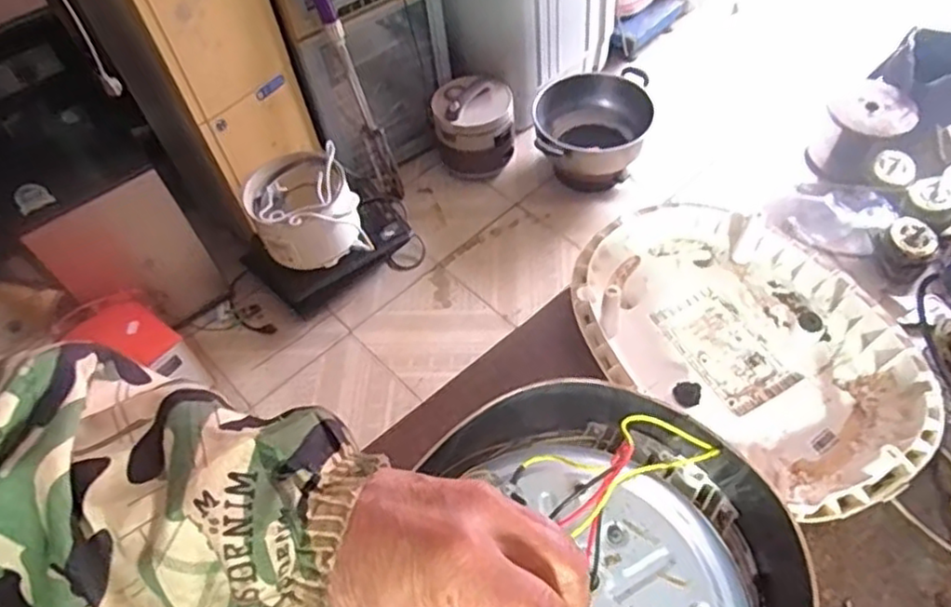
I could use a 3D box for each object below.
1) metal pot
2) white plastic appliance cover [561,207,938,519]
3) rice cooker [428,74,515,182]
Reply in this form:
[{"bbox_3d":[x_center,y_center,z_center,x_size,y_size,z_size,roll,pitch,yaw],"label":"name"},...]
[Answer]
[{"bbox_3d":[0.301,-0.447,1.764,0.281,0.197,0.263,-1,56,1],"label":"metal pot"},{"bbox_3d":[0.250,0.036,0.639,0.239,0.054,0.338,-40,63,-22],"label":"white plastic appliance cover"},{"bbox_3d":[-0.010,-0.470,1.802,0.206,0.240,0.195,-14,56,-7],"label":"rice cooker"}]

